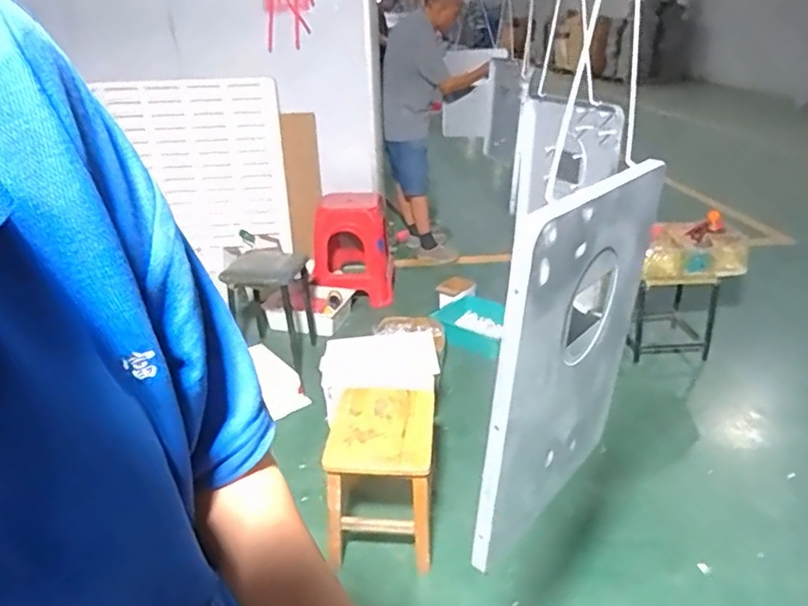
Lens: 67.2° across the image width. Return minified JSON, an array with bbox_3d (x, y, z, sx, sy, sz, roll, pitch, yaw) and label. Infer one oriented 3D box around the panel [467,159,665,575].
[{"bbox_3d":[0.202,0.072,0.732,0.033,0.440,0.366,19,31,34],"label":"panel"}]

